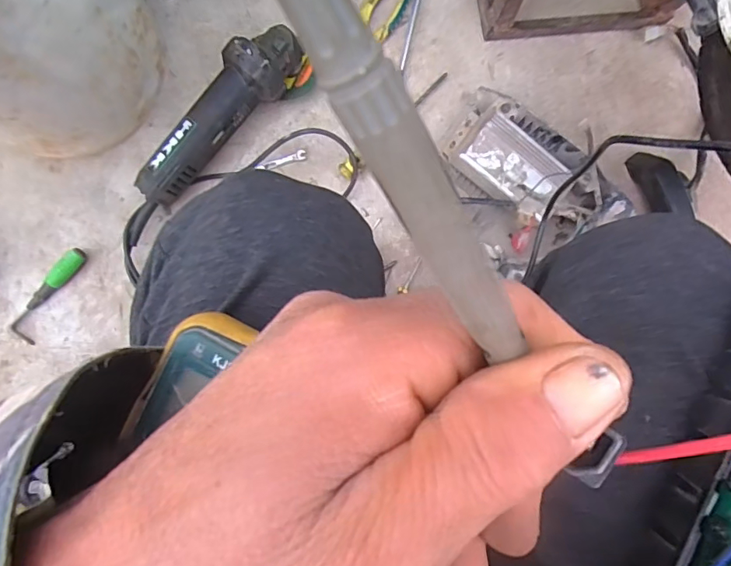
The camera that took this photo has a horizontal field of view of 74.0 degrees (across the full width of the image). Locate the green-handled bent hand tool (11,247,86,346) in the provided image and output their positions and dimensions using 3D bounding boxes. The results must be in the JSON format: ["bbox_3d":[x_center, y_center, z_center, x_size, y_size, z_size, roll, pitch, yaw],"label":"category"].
[{"bbox_3d":[-0.413,0.013,0.628,0.030,0.023,0.137,30,86,-2],"label":"green-handled bent hand tool"}]

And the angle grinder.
[{"bbox_3d":[-0.176,-0.216,0.605,0.282,0.093,0.088,-43,90,-5],"label":"angle grinder"}]

